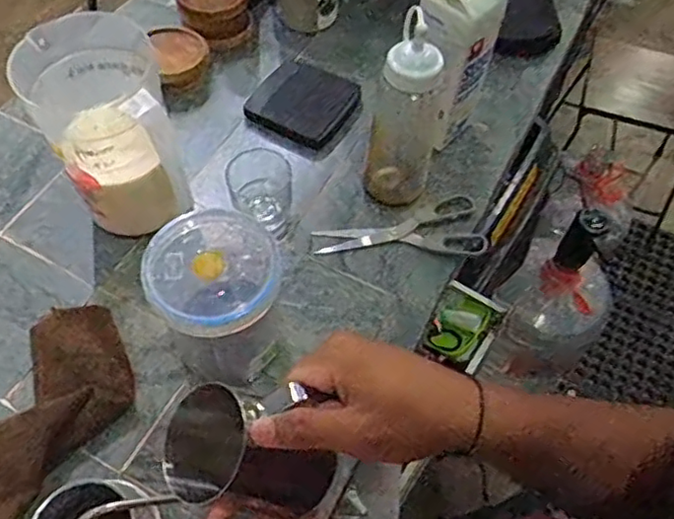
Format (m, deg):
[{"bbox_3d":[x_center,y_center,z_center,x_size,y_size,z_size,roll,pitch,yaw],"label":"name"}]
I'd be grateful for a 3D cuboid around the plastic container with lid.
[{"bbox_3d":[-0.106,0.046,0.595,0.112,0.158,0.111,-12,59,-9],"label":"plastic container with lid"}]

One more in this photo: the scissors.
[{"bbox_3d":[0.081,-0.022,0.735,0.198,0.014,0.080,-15,59,-11],"label":"scissors"}]

